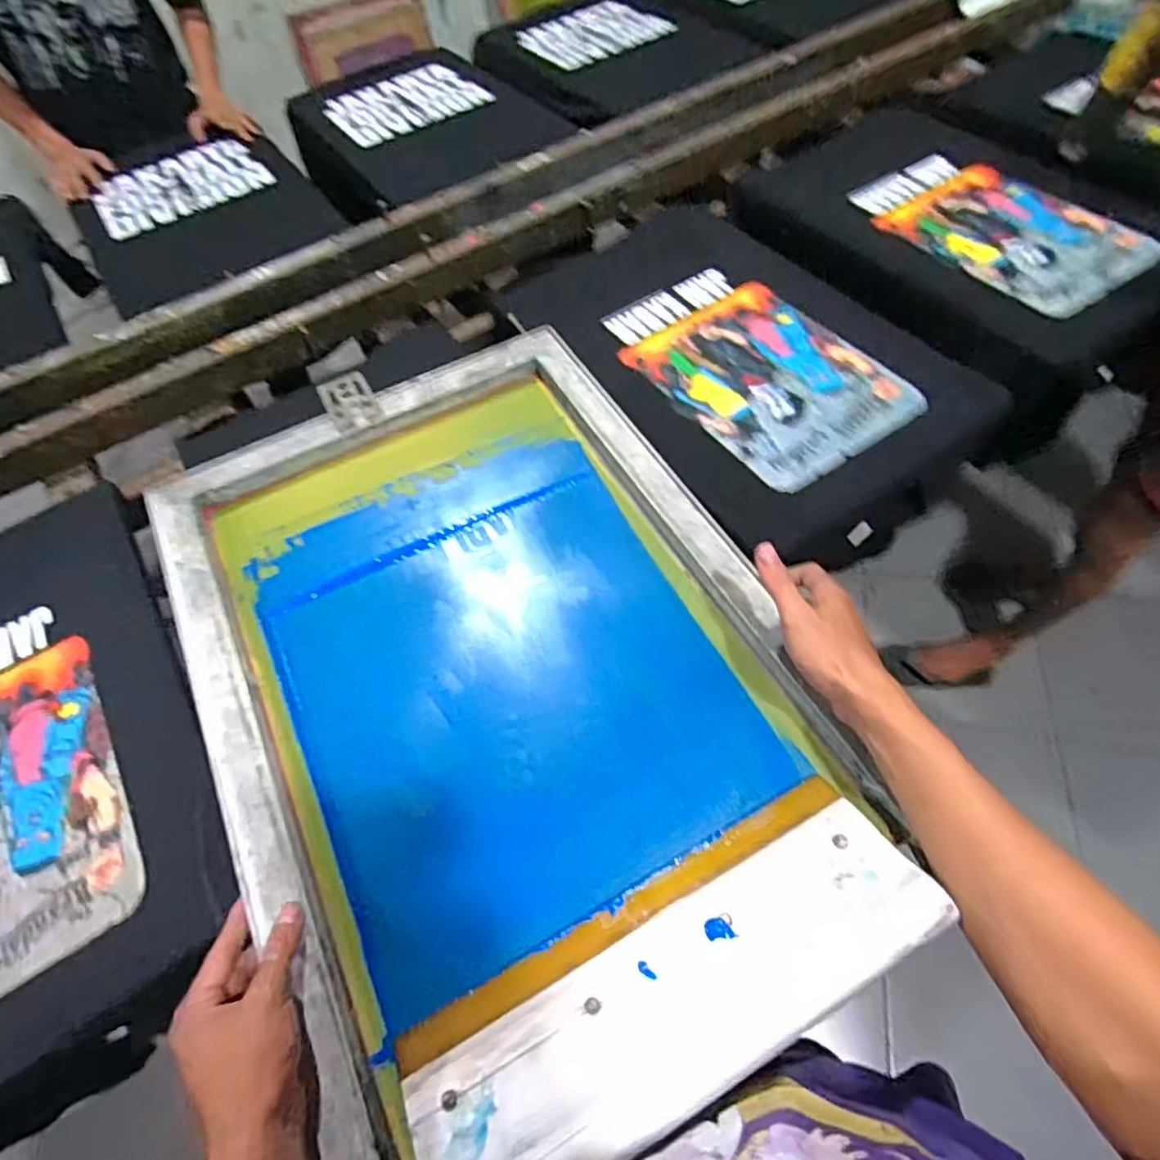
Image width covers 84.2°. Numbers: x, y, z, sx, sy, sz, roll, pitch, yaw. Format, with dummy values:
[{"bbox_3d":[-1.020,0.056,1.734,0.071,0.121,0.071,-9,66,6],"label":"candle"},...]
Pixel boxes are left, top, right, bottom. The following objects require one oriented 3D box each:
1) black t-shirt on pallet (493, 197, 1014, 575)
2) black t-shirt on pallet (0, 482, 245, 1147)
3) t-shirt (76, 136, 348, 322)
[{"bbox_3d":[0.208,-0.308,0.866,0.376,0.031,0.642,-33,64,-13],"label":"black t-shirt on pallet"},{"bbox_3d":[-0.605,0.191,0.655,0.396,0.066,0.636,-29,59,-14],"label":"black t-shirt on pallet"},{"bbox_3d":[-0.749,-0.735,1.263,0.424,0.073,0.440,-31,64,-12],"label":"t-shirt"}]

